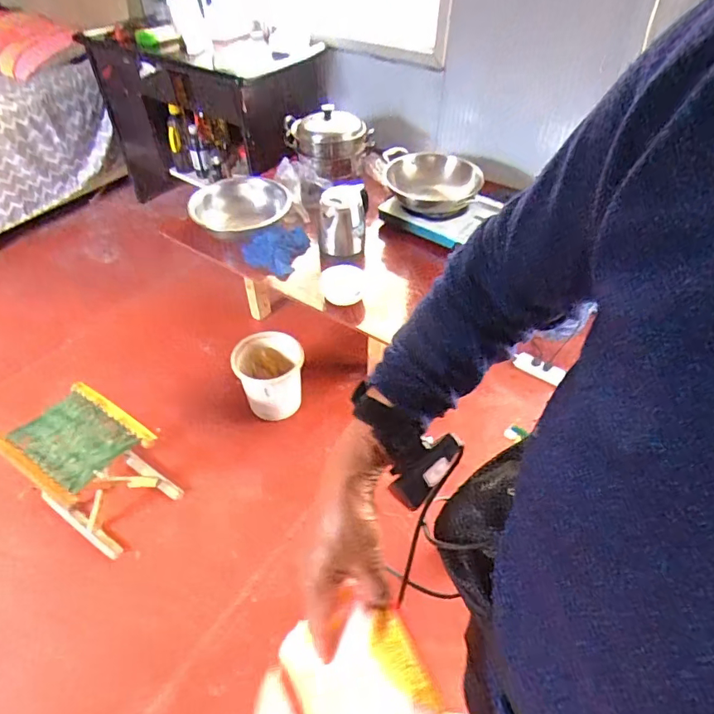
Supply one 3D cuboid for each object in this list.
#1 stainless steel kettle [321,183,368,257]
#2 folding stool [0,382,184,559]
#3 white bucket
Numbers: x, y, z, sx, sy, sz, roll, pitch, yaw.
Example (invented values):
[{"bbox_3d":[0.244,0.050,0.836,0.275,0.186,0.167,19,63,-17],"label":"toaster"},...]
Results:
[{"bbox_3d":[-0.042,-0.395,1.465,0.140,0.200,0.131,-1,46,2],"label":"stainless steel kettle"},{"bbox_3d":[-0.673,0.288,1.267,0.289,0.296,0.255,27,51,22],"label":"folding stool"},{"bbox_3d":[-0.269,0.068,1.540,0.205,0.237,0.181,-16,48,-12],"label":"white bucket"}]

